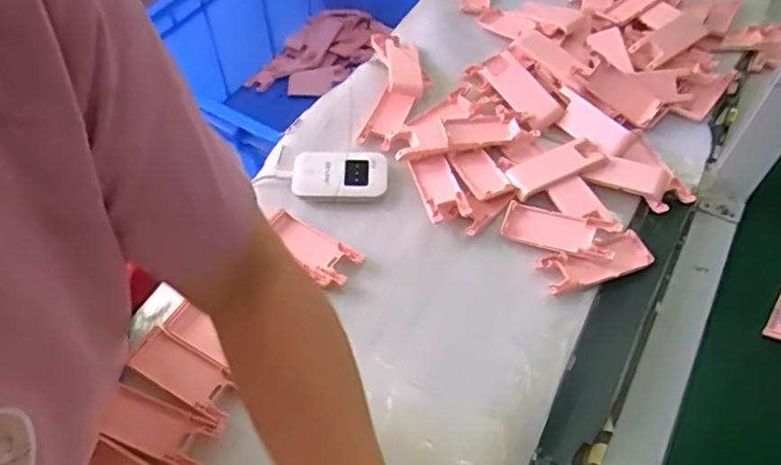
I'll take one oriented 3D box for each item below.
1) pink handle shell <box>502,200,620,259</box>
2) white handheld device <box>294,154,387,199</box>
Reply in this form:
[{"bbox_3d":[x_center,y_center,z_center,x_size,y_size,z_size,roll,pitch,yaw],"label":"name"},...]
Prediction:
[{"bbox_3d":[0.161,-0.003,0.568,0.102,0.021,0.043,17,57,11],"label":"pink handle shell"},{"bbox_3d":[-0.052,-0.059,0.613,0.097,0.027,0.053,3,55,2],"label":"white handheld device"}]

